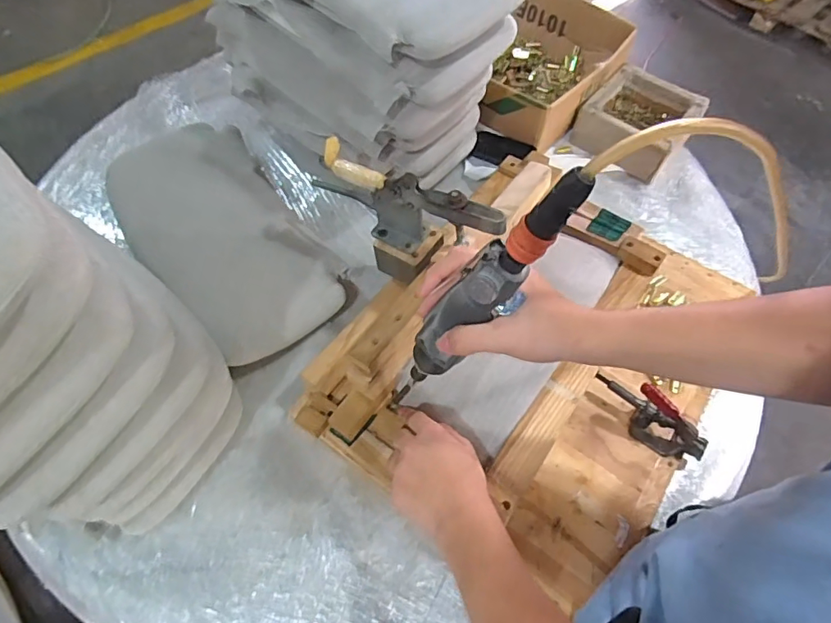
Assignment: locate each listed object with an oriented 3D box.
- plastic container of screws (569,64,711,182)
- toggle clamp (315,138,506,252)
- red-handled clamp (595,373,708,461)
[{"bbox_3d":[0.388,-0.329,0.877,0.164,0.073,0.167,40,67,19],"label":"plastic container of screws"},{"bbox_3d":[-0.008,-0.122,0.624,0.248,0.135,0.048,26,54,22],"label":"toggle clamp"},{"bbox_3d":[0.281,0.125,0.602,0.140,0.076,0.031,37,66,18],"label":"red-handled clamp"}]

